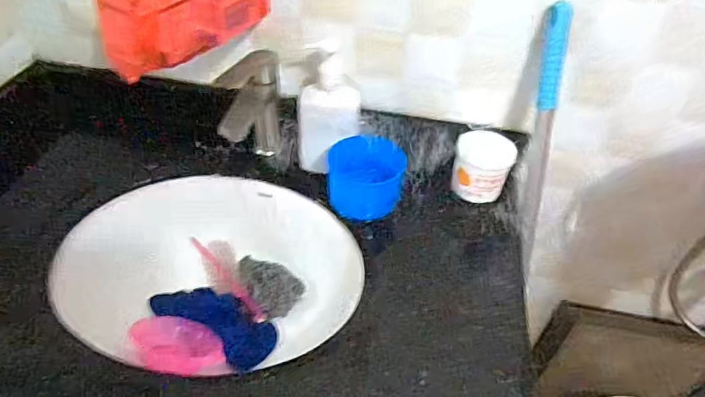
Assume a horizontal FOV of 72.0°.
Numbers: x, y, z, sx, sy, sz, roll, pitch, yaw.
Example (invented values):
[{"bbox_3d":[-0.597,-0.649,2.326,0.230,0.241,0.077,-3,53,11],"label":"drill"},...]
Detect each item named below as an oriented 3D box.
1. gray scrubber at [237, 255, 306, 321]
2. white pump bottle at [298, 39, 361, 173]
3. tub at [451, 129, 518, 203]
[{"bbox_3d":[-0.133,0.123,0.752,0.085,0.046,0.125,-27,52,-27],"label":"gray scrubber"},{"bbox_3d":[-0.034,-0.126,0.689,0.089,0.177,0.064,0,44,-4],"label":"white pump bottle"},{"bbox_3d":[0.187,-0.046,0.700,0.081,0.075,0.071,18,46,14],"label":"tub"}]

